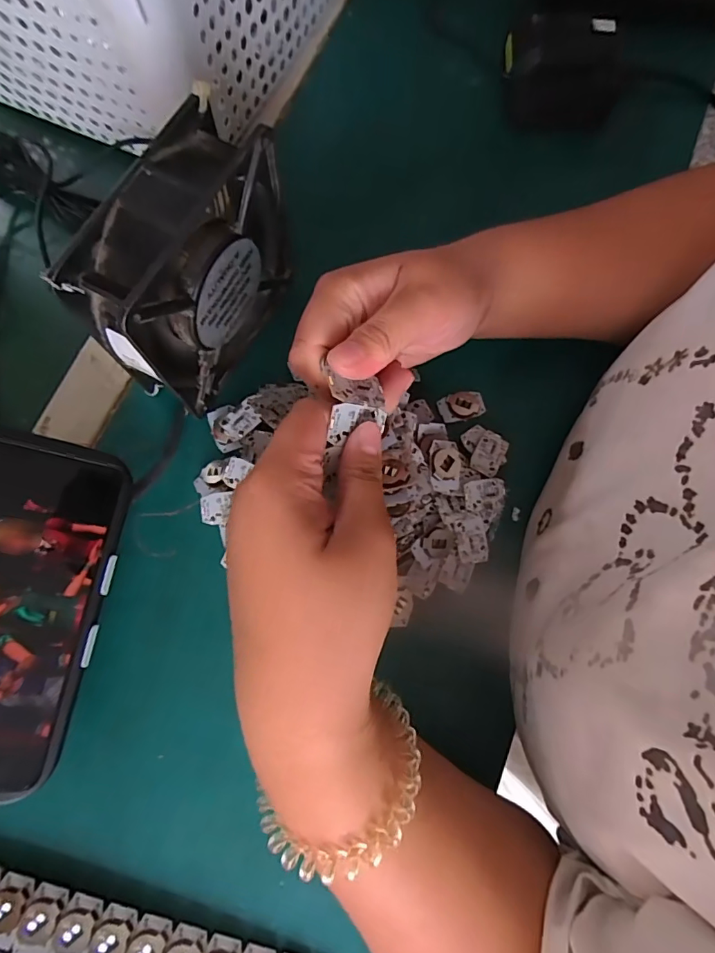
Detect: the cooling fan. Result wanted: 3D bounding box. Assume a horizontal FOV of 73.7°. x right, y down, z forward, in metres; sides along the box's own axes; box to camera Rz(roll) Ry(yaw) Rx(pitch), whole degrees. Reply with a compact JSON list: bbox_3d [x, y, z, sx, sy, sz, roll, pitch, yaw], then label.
[{"bbox_3d":[-0.086,-0.107,0.261,0.041,0.119,0.126,27,78,7],"label":"cooling fan"}]

